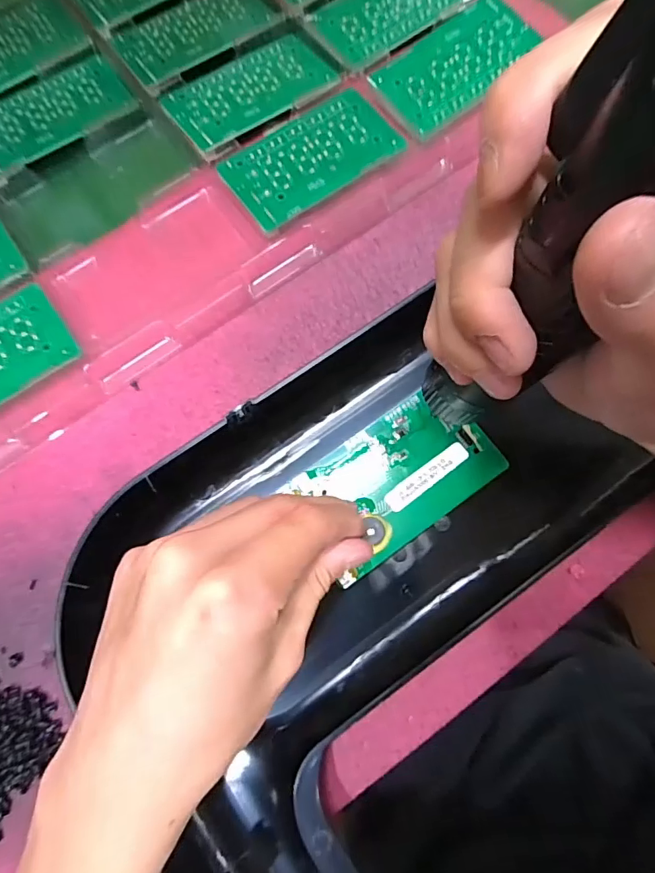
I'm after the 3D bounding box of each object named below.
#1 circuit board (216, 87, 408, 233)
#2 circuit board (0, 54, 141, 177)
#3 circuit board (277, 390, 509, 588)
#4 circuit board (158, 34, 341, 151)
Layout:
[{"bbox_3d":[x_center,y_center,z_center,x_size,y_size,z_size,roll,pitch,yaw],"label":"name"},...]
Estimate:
[{"bbox_3d":[-0.009,-0.173,0.298,0.104,0.006,0.060,-33,78,-6],"label":"circuit board"},{"bbox_3d":[-0.188,-0.218,0.320,0.106,0.004,0.060,-36,78,-7],"label":"circuit board"},{"bbox_3d":[0.036,0.020,0.246,0.099,0.006,0.059,-35,78,-6],"label":"circuit board"},{"bbox_3d":[-0.050,-0.227,0.313,0.104,0.004,0.057,-34,73,-10],"label":"circuit board"}]

